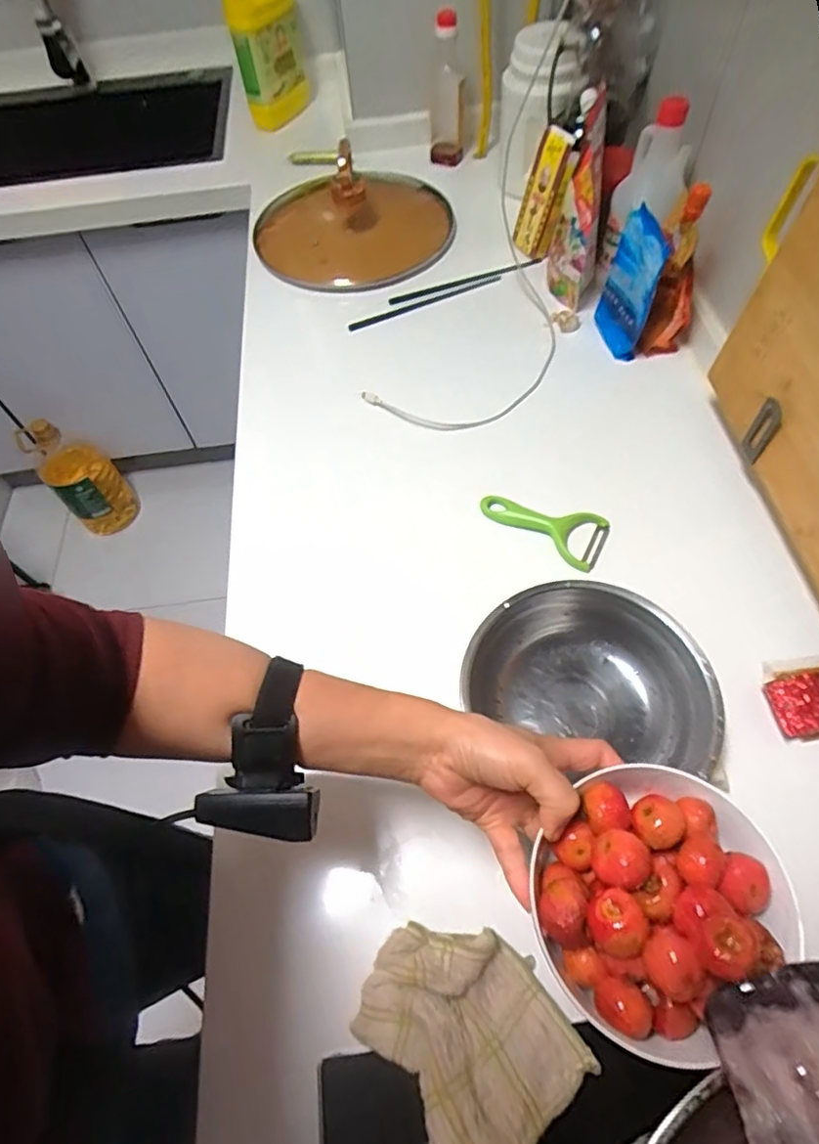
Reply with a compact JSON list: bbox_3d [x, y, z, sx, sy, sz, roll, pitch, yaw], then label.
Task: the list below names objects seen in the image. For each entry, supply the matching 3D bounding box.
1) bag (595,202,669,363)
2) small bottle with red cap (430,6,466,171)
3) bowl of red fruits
[{"bbox_3d":[0.260,-0.340,0.694,0.036,0.147,0.079,-3,59,2],"label":"bag"},{"bbox_3d":[0.060,-0.764,0.929,0.053,0.200,0.050,1,59,4],"label":"small bottle with red cap"},{"bbox_3d":[0.137,0.170,0.305,0.133,0.072,0.120,-40,65,-19],"label":"bowl of red fruits"}]

